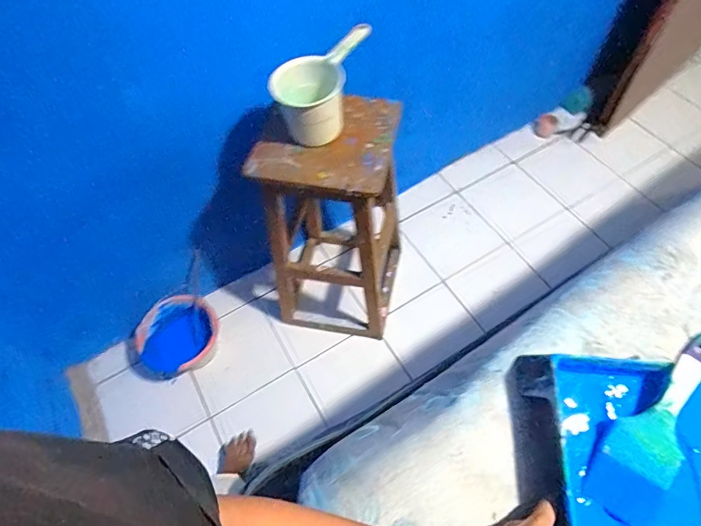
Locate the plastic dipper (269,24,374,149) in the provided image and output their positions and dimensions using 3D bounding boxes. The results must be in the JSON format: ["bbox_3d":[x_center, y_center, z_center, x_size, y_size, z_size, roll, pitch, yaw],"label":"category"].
[{"bbox_3d":[-0.044,-0.364,0.927,0.223,0.143,0.119,-27,62,-12],"label":"plastic dipper"}]

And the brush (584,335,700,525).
[{"bbox_3d":[0.323,0.168,0.454,0.069,0.013,0.207,34,84,17],"label":"brush"}]

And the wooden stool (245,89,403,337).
[{"bbox_3d":[-0.048,-0.105,1.240,0.329,0.659,0.359,9,61,8],"label":"wooden stool"}]

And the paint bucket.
[{"bbox_3d":[-0.543,0.253,1.414,0.259,0.168,0.218,-26,62,-12],"label":"paint bucket"}]

